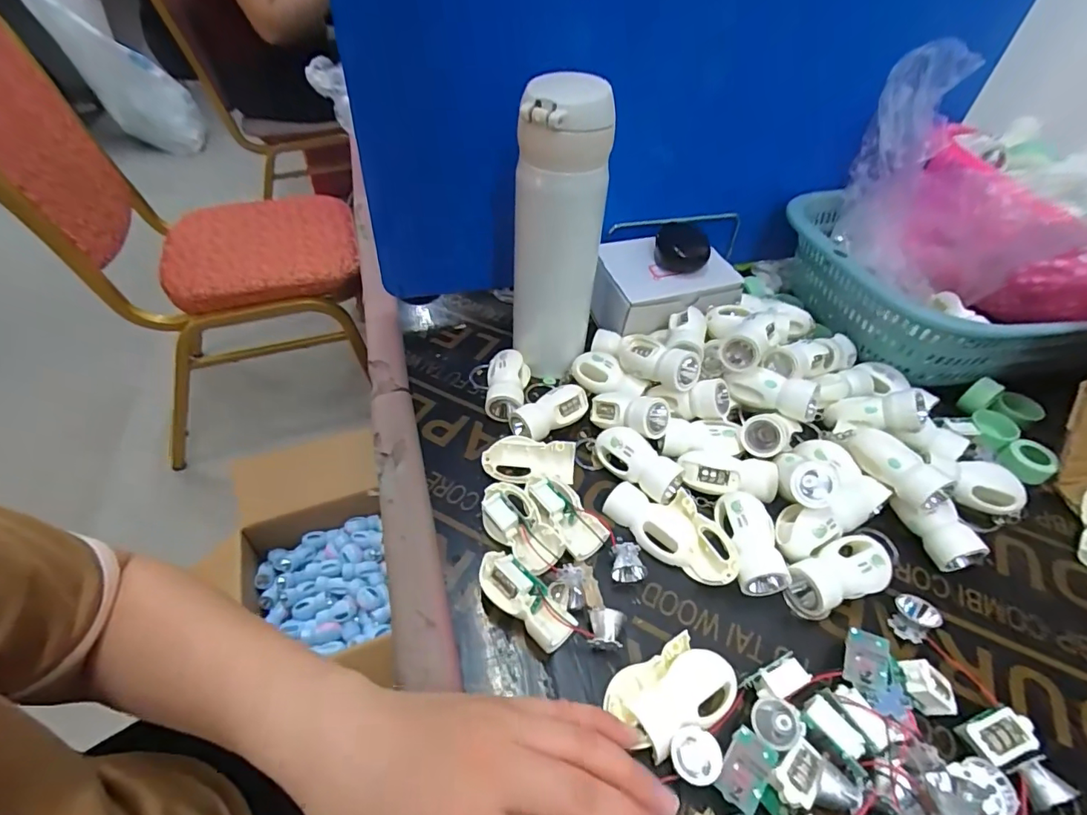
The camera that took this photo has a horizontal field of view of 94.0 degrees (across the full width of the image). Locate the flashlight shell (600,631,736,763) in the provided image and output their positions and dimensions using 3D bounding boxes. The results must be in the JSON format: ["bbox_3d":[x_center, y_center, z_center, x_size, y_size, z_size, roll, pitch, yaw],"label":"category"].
[{"bbox_3d":[0.070,0.153,0.270,0.066,0.019,0.041,-19,49,-21],"label":"flashlight shell"}]

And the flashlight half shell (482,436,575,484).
[{"bbox_3d":[-0.010,0.039,0.369,0.066,0.020,0.036,1,45,-3],"label":"flashlight half shell"}]

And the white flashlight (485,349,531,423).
[{"bbox_3d":[-0.032,-0.018,0.420,0.035,0.030,0.060,6,47,6],"label":"white flashlight"}]

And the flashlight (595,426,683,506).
[{"bbox_3d":[0.066,0.037,0.360,0.025,0.023,0.064,-32,55,-30],"label":"flashlight"}]

